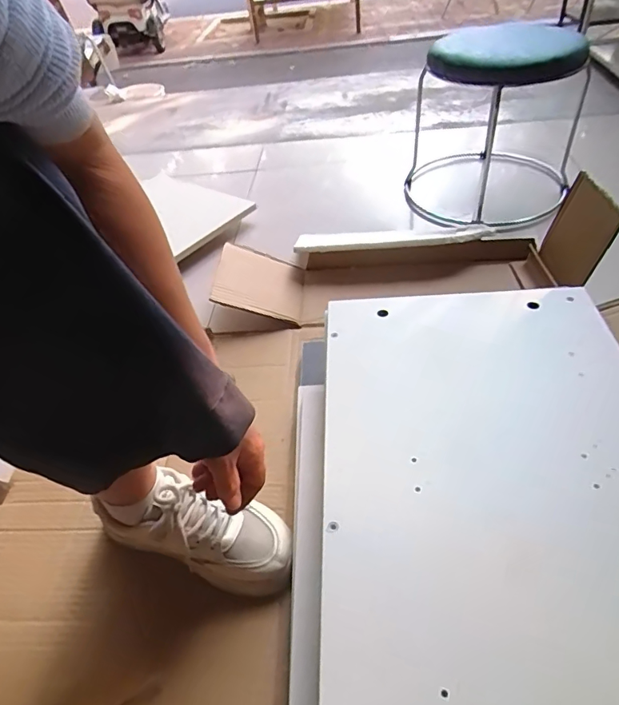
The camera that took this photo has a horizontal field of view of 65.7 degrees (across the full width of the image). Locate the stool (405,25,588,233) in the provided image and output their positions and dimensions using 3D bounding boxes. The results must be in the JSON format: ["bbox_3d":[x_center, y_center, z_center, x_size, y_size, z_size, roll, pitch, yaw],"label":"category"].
[{"bbox_3d":[0.388,-0.502,1.016,0.349,0.326,0.387,4,46,12],"label":"stool"}]

